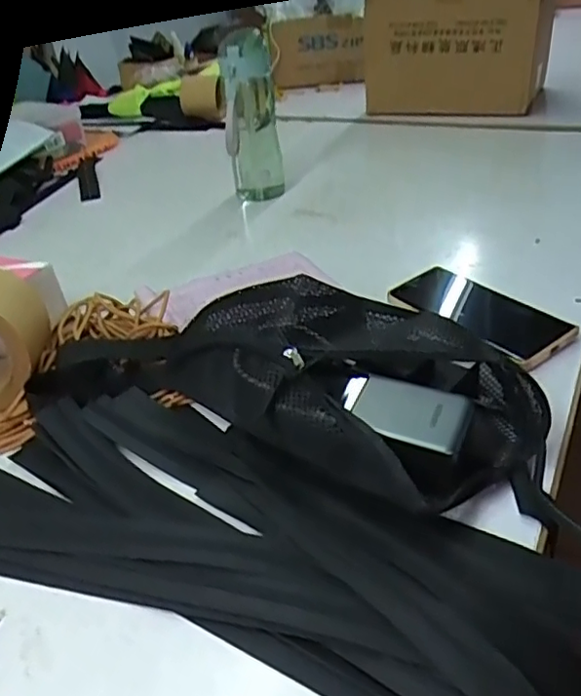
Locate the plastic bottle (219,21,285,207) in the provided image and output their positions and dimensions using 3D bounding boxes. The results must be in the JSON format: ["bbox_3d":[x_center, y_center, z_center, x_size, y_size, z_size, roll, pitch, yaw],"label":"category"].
[{"bbox_3d":[-0.055,-0.317,0.847,0.076,0.217,0.067,-8,35,-3],"label":"plastic bottle"}]

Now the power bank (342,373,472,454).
[{"bbox_3d":[0.073,0.042,0.406,0.085,0.015,0.049,14,40,26],"label":"power bank"}]

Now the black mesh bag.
[{"bbox_3d":[-0.001,0.013,0.476,0.377,0.062,0.193,10,38,22],"label":"black mesh bag"}]

